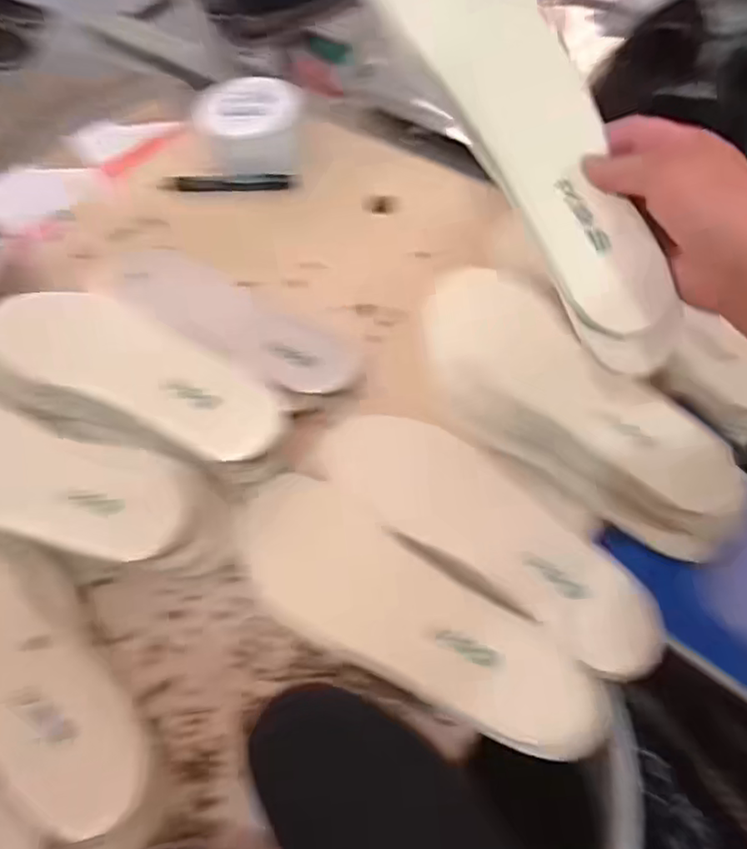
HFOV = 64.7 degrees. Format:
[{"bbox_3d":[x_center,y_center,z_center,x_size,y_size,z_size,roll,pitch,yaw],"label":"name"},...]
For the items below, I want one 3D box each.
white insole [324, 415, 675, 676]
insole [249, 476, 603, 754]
[{"bbox_3d":[0.079,0.067,0.401,0.247,0.007,0.078,33,71,17],"label":"white insole"},{"bbox_3d":[0.018,0.124,0.380,0.254,0.009,0.085,32,74,19],"label":"insole"}]

